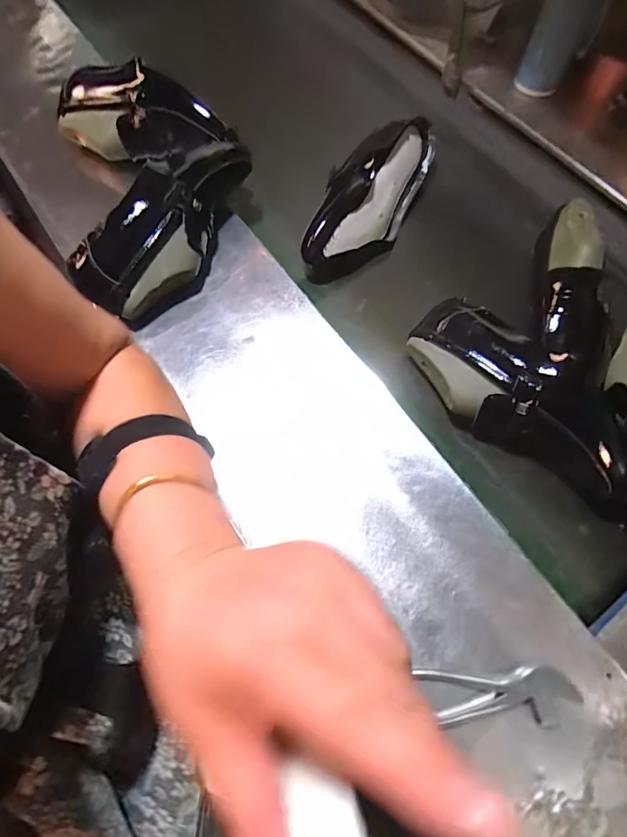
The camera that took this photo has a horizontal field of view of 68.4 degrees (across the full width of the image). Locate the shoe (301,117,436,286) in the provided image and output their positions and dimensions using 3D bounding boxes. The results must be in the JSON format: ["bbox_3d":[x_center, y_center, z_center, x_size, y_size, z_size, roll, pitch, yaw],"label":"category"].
[{"bbox_3d":[0.079,-0.313,0.639,0.102,0.109,0.275,22,70,9],"label":"shoe"}]

